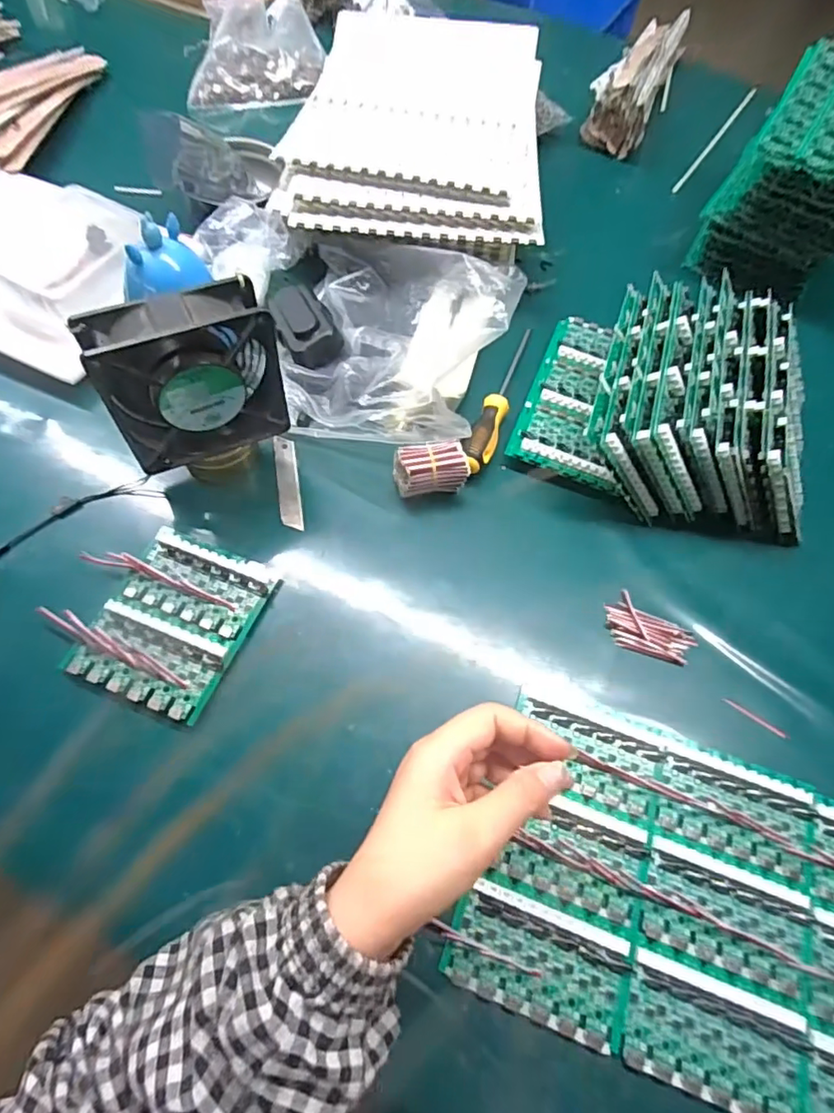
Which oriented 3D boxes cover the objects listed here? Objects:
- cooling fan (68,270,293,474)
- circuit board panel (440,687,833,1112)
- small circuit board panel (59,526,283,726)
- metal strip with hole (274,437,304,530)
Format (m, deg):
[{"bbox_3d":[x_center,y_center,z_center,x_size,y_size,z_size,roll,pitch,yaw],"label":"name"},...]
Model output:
[{"bbox_3d":[-0.163,-0.129,0.411,0.122,0.111,0.046,-24,67,-14],"label":"cooling fan"},{"bbox_3d":[0.191,0.220,0.349,0.298,0.013,0.186,21,64,8],"label":"circuit board panel"},{"bbox_3d":[-0.175,0.047,0.414,0.100,0.016,0.124,21,65,8],"label":"small circuit board panel"},{"bbox_3d":[-0.113,-0.065,0.491,0.019,0.006,0.095,-12,63,-2],"label":"metal strip with hole"}]

